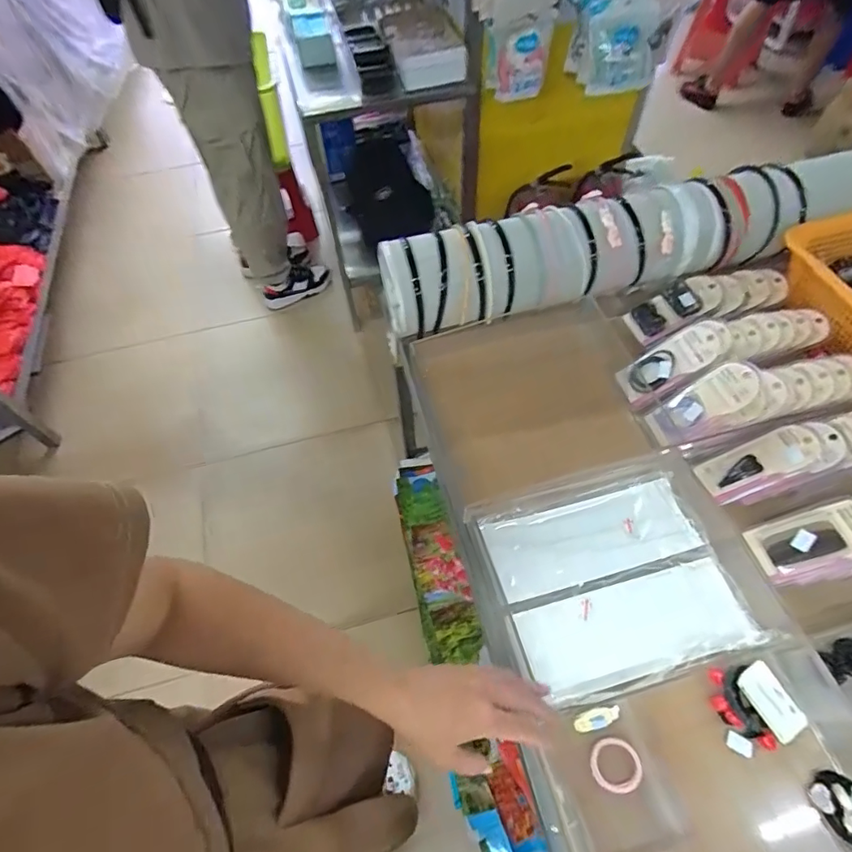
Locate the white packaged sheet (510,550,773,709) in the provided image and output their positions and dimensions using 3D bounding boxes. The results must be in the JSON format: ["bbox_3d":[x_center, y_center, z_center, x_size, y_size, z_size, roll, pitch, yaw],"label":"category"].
[{"bbox_3d":[0.238,0.230,0.562,0.258,0.023,0.109,-15,58,-6],"label":"white packaged sheet"}]

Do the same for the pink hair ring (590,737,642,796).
[{"bbox_3d":[0.193,0.344,0.500,0.051,0.004,0.048,-1,57,2],"label":"pink hair ring"}]

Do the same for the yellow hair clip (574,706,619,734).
[{"bbox_3d":[0.181,0.307,0.518,0.053,0.015,0.019,-15,58,-6],"label":"yellow hair clip"}]

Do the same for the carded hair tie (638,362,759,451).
[{"bbox_3d":[0.366,-0.028,0.658,0.146,0.028,0.070,-35,52,29],"label":"carded hair tie"}]

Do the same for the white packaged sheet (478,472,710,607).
[{"bbox_3d":[0.205,0.138,0.619,0.257,0.019,0.100,-15,58,-6],"label":"white packaged sheet"}]

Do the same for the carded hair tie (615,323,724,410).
[{"bbox_3d":[0.350,-0.089,0.710,0.145,0.022,0.072,-37,54,25],"label":"carded hair tie"}]

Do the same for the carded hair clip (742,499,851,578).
[{"bbox_3d":[0.461,0.130,0.582,0.133,0.028,0.061,-23,54,22],"label":"carded hair clip"}]

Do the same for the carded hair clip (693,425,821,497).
[{"bbox_3d":[0.427,0.046,0.638,0.136,0.010,0.052,-28,55,22],"label":"carded hair clip"}]

